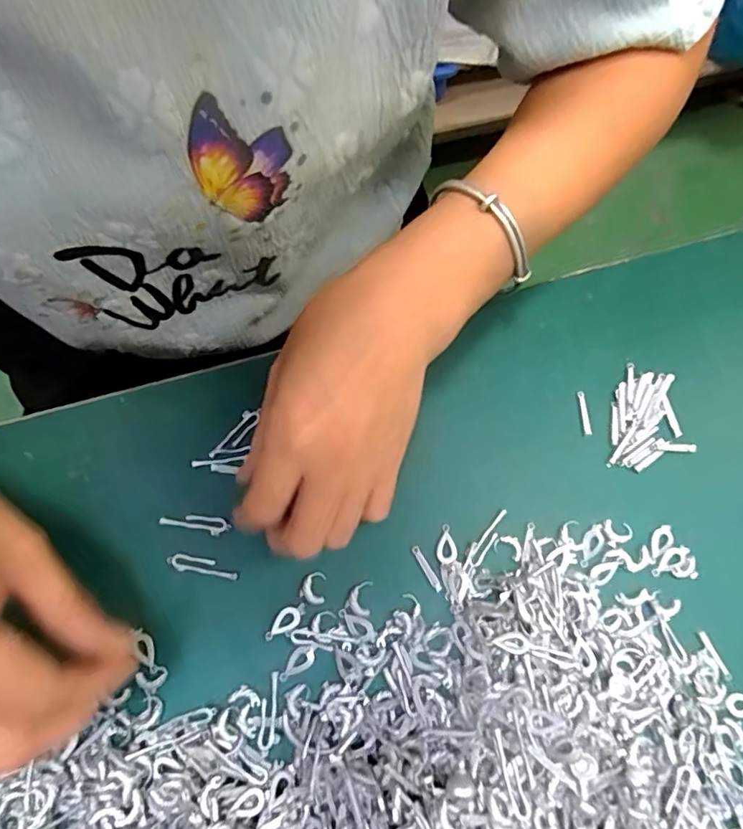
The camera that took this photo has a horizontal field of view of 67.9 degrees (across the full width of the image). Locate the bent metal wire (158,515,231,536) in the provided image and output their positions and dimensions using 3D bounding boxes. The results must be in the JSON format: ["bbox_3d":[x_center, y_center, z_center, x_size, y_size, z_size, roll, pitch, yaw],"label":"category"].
[{"bbox_3d":[-0.086,0.053,0.268,0.033,0.004,0.008,9,72,2],"label":"bent metal wire"}]

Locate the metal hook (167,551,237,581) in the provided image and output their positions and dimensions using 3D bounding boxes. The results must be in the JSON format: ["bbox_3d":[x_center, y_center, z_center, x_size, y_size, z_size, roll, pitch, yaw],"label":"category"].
[{"bbox_3d":[-0.081,0.072,0.263,0.034,0.004,0.008,13,72,3],"label":"metal hook"}]

